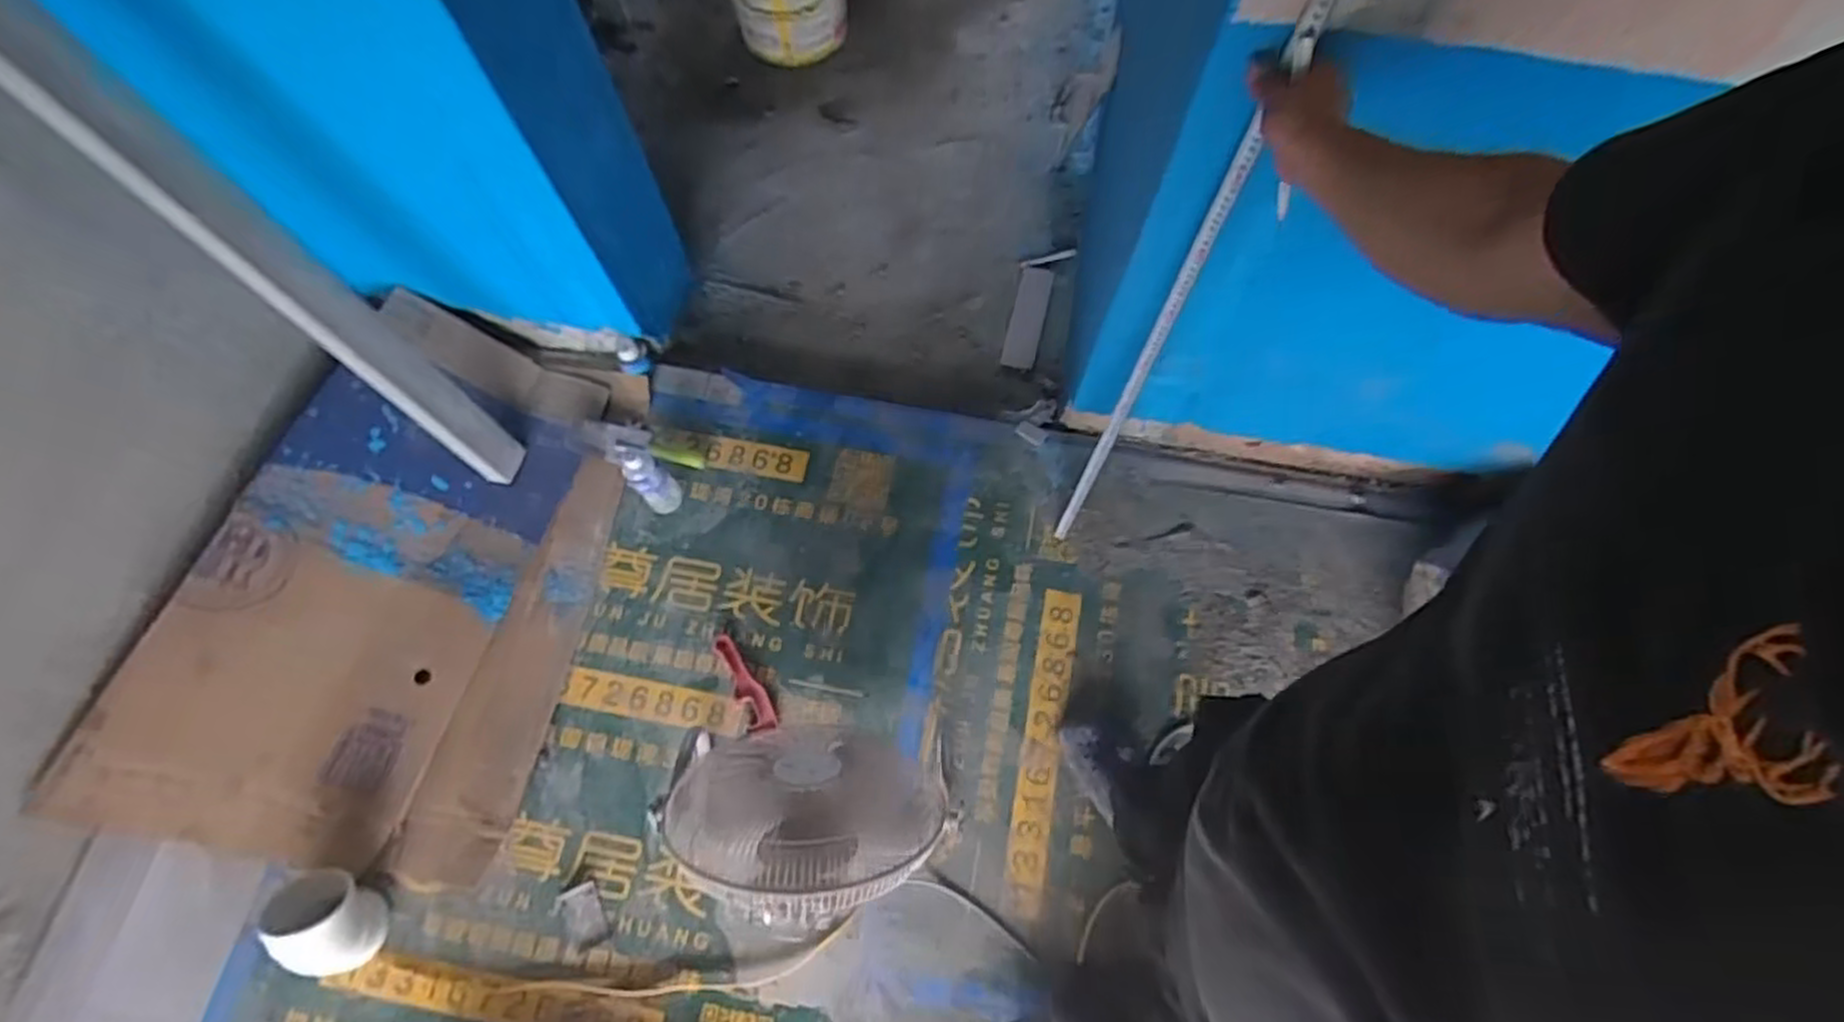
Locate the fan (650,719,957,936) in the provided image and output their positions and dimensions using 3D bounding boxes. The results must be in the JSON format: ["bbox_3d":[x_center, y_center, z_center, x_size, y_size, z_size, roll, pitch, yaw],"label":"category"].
[{"bbox_3d":[-0.175,0.444,1.155,0.419,0.327,0.257,4,71,1],"label":"fan"}]

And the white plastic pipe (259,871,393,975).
[{"bbox_3d":[-0.930,0.635,1.204,0.115,0.168,0.148,-11,70,-4],"label":"white plastic pipe"}]

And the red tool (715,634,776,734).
[{"bbox_3d":[-0.318,0.304,1.405,0.049,0.024,0.198,-28,72,-10],"label":"red tool"}]

